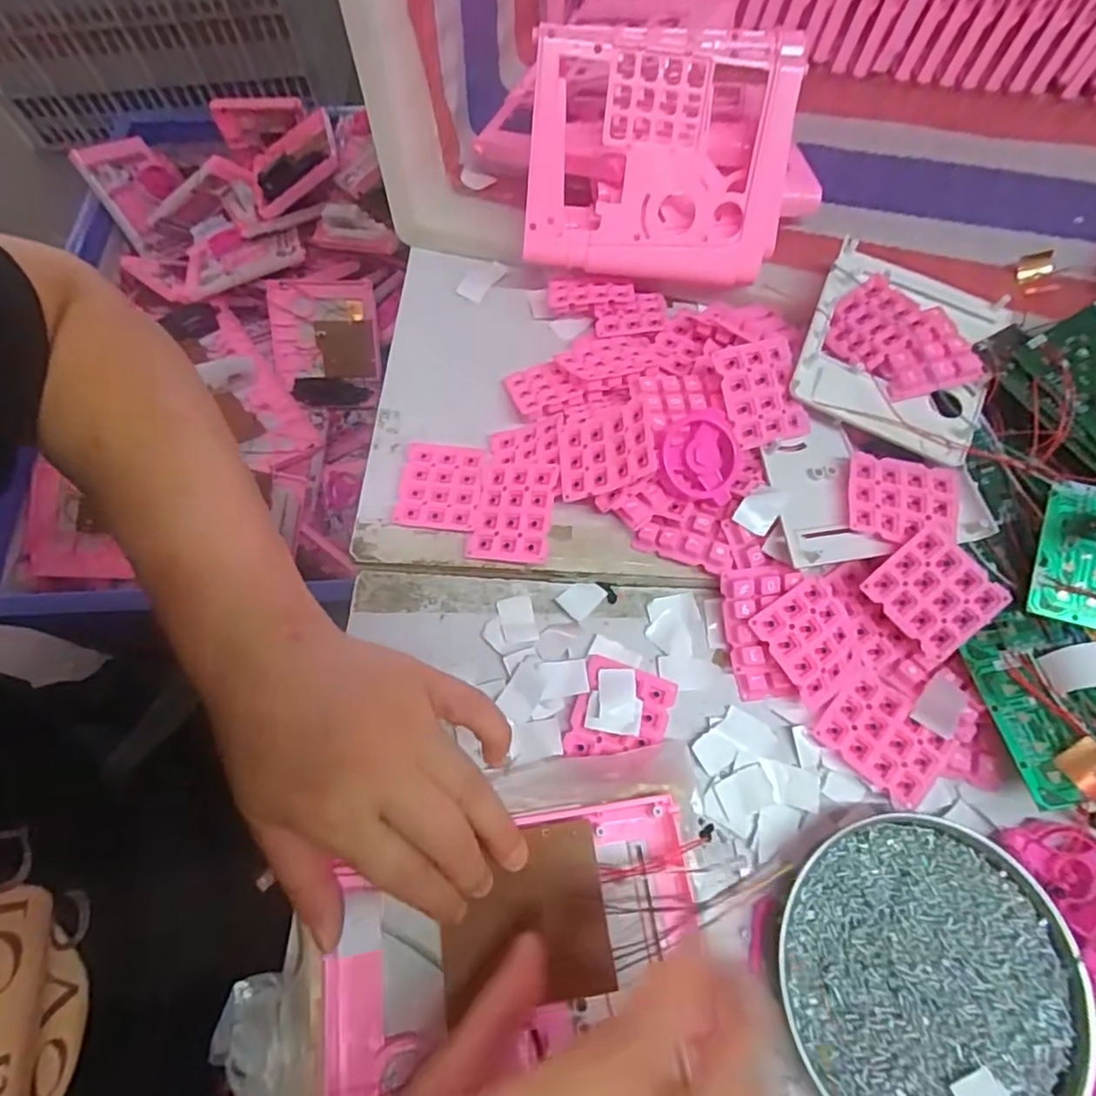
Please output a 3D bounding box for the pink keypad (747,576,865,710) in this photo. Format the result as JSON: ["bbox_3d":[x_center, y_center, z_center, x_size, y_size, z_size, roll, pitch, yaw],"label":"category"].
[{"bbox_3d":[0.147,0.052,0.342,0.049,0.012,0.059,-33,85,-8],"label":"pink keypad"}]

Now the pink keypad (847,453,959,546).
[{"bbox_3d":[0.200,-0.027,0.345,0.059,0.007,0.052,13,67,6],"label":"pink keypad"}]

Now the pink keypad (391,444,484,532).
[{"bbox_3d":[-0.067,-0.039,0.383,0.051,0.004,0.058,6,66,3],"label":"pink keypad"}]

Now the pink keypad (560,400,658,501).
[{"bbox_3d":[0.033,-0.057,0.355,0.057,0.006,0.051,-15,64,29],"label":"pink keypad"}]

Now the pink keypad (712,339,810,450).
[{"bbox_3d":[0.127,-0.091,0.364,0.048,0.006,0.059,-12,92,-8],"label":"pink keypad"}]

